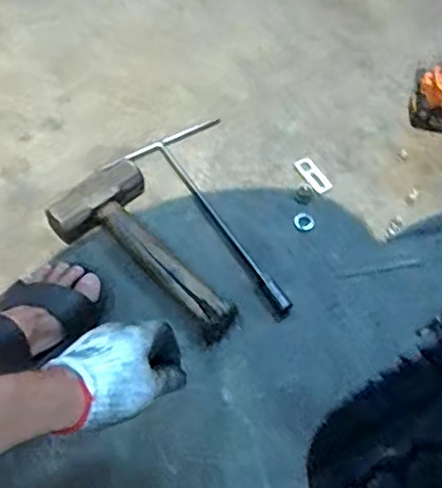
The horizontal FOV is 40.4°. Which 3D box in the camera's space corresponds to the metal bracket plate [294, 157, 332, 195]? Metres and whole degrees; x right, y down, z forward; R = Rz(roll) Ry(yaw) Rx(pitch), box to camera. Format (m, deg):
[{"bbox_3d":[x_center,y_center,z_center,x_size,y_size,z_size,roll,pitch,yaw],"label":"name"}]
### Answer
[{"bbox_3d":[0.127,-0.096,0.828,0.028,0.004,0.063,-25,63,-19],"label":"metal bracket plate"}]

